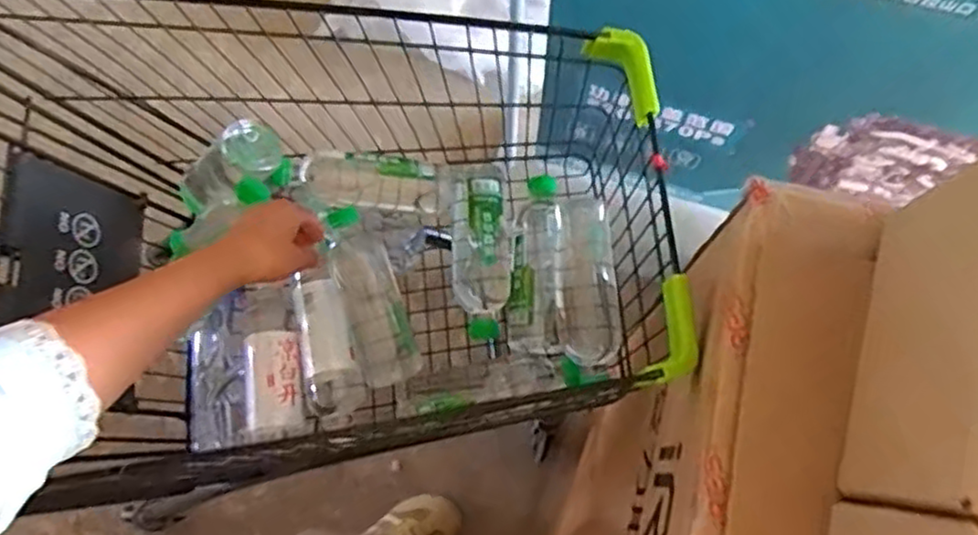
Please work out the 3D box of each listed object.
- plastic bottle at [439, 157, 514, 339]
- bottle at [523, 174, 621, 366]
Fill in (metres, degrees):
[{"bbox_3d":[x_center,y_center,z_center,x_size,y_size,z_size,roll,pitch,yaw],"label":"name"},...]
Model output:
[{"bbox_3d":[-0.010,-0.026,0.816,0.075,0.068,0.212,-7,74,-1],"label":"plastic bottle"},{"bbox_3d":[0.091,-0.011,0.782,0.081,0.076,0.214,-12,74,-2],"label":"bottle"}]

